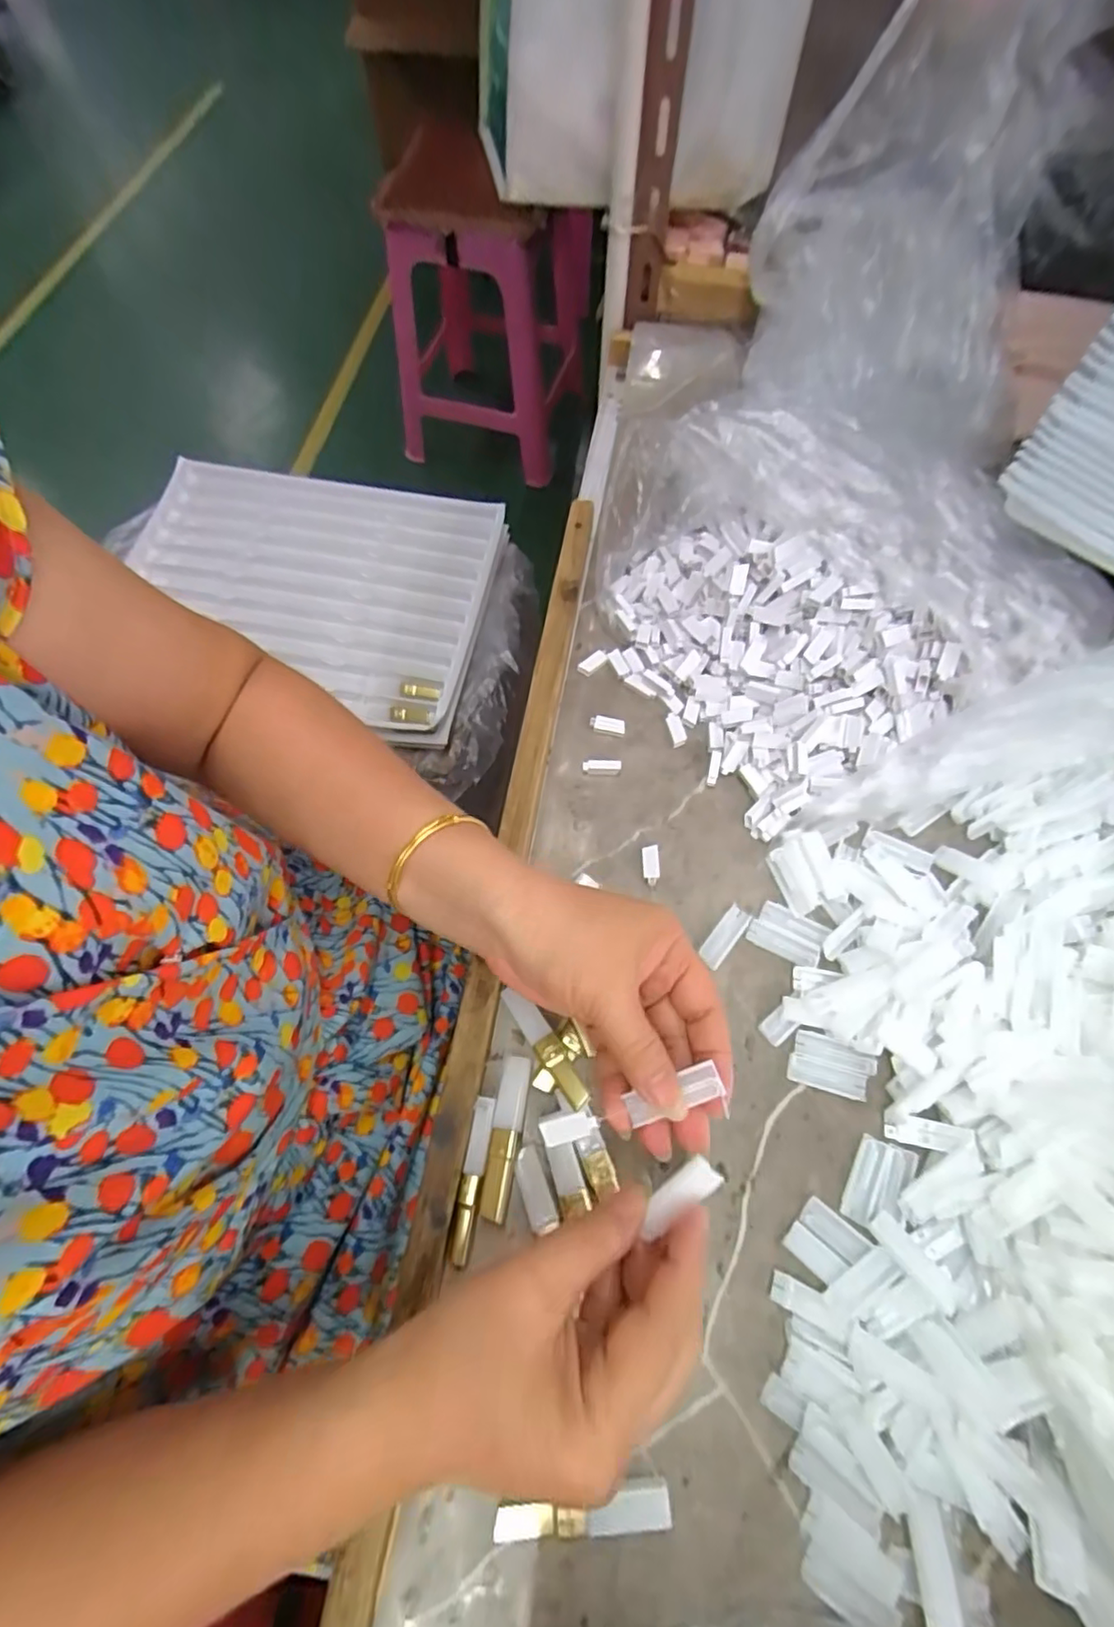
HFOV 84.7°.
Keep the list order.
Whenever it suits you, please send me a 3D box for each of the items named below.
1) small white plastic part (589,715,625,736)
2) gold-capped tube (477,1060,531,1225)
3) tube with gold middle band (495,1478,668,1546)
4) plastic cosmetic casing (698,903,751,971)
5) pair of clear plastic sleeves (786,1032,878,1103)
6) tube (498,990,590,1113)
[{"bbox_3d":[0.035,-0.062,0.427,0.025,0.010,0.010,11,68,6],"label":"small white plastic part"},{"bbox_3d":[-0.026,0.166,0.317,0.015,0.015,0.075,6,67,4],"label":"gold-capped tube"},{"bbox_3d":[0.012,0.303,0.266,0.074,0.012,0.016,-3,67,0],"label":"tube with gold middle band"},{"bbox_3d":[0.101,0.074,0.367,0.015,0.004,0.039,37,72,15],"label":"plastic cosmetic casing"},{"bbox_3d":[0.152,0.140,0.338,0.044,0.005,0.028,16,68,8],"label":"pair of clear plastic sleeves"},{"bbox_3d":[-0.006,0.126,0.333,0.014,0.009,0.071,-33,70,-12],"label":"tube"}]

